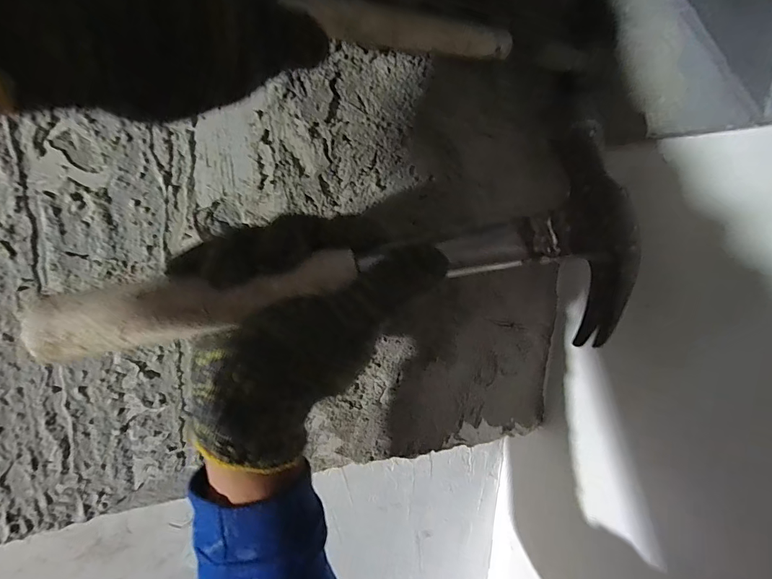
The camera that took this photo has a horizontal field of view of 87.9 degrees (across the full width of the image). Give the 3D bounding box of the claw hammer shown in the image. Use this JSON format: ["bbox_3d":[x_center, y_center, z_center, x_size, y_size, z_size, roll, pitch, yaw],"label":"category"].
[{"bbox_3d":[-0.012,-0.009,0.209,0.311,0.105,0.039,-9,15,-10],"label":"claw hammer"}]

